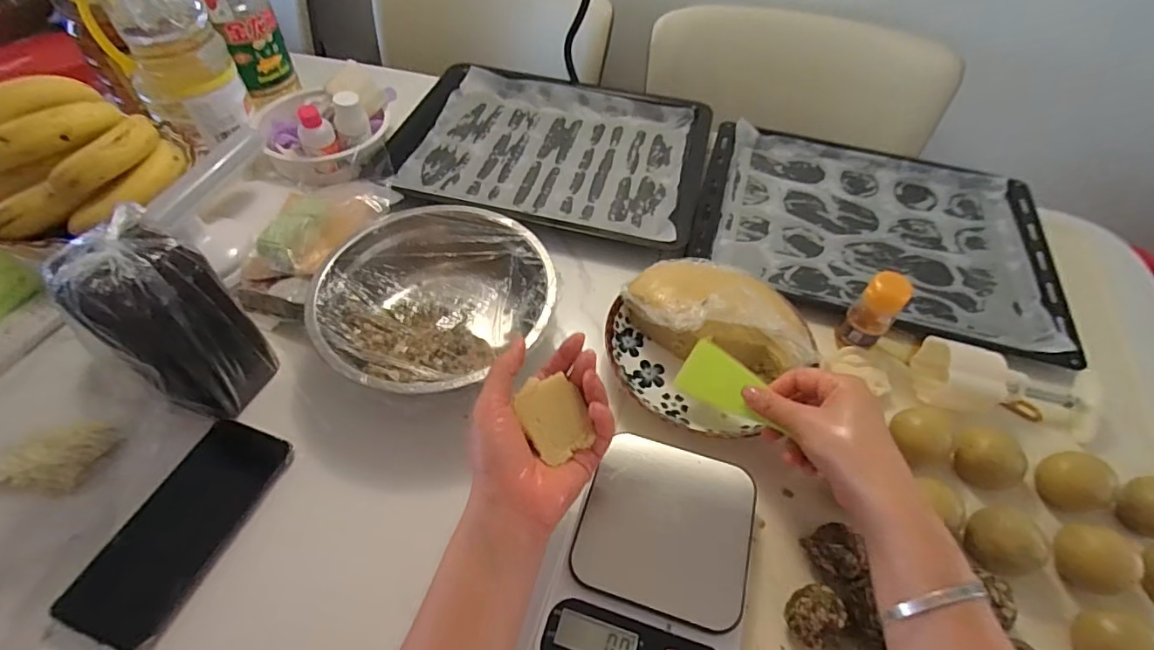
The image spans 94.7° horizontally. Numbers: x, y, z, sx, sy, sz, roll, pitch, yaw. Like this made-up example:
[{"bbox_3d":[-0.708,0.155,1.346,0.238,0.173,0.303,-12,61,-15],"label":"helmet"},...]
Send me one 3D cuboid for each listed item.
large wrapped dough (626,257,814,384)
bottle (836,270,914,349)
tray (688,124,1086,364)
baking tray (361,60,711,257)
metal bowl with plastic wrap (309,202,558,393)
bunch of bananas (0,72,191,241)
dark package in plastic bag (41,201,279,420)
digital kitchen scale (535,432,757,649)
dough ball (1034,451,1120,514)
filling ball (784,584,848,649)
[{"bbox_3d":[0.136,-0.013,0.512,0.176,0.078,0.100,16,53,9],"label":"large wrapped dough"},{"bbox_3d":[0.280,-0.008,0.507,0.036,0.092,0.031,38,59,23],"label":"bottle"},{"bbox_3d":[0.357,-0.127,0.646,0.396,0.023,0.292,18,54,11],"label":"tray"},{"bbox_3d":[-0.032,-0.229,0.698,0.389,0.032,0.321,12,53,6],"label":"baking tray"},{"bbox_3d":[-0.133,-0.022,0.506,0.208,0.070,0.208,2,52,-2],"label":"metal bowl with plastic wrap"},{"bbox_3d":[-0.458,-0.150,0.464,0.103,0.097,0.156,29,56,18],"label":"bunch of bananas"},{"bbox_3d":[-0.309,0.005,0.414,0.054,0.172,0.082,23,55,14],"label":"dark package in plastic bag"},{"bbox_3d":[0.057,0.176,0.390,0.127,0.037,0.177,16,53,9],"label":"digital kitchen scale"},{"bbox_3d":[0.417,0.131,0.444,0.044,0.038,0.047,2,52,-2],"label":"dough ball"},{"bbox_3d":[0.165,0.205,0.376,0.040,0.036,0.032,-24,58,-20],"label":"filling ball"}]

